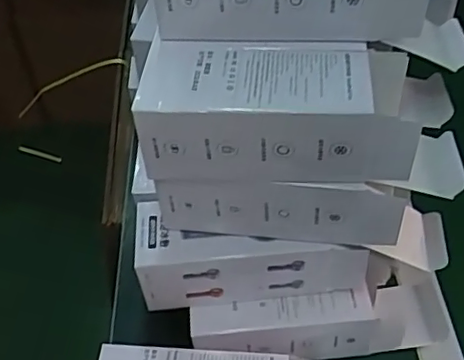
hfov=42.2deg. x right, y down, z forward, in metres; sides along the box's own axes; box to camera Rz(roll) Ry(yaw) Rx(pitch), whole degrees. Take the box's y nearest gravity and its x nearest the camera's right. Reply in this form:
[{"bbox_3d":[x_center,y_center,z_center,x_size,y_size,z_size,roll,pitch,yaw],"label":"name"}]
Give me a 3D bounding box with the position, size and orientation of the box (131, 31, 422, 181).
[{"bbox_3d":[0.027,-0.053,0.447,0.200,0.072,0.087,1,46,5],"label":"box"}]

